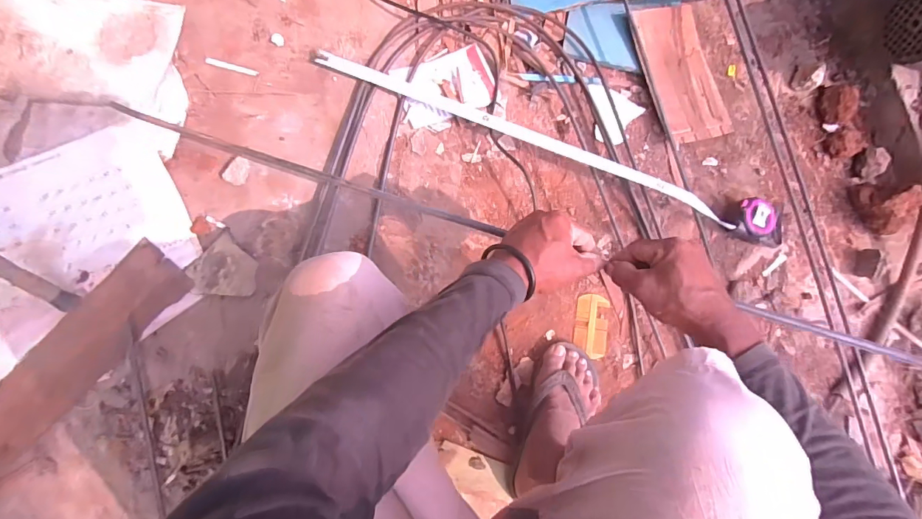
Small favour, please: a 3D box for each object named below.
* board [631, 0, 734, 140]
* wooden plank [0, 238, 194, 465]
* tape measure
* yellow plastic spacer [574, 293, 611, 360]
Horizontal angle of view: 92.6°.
[{"bbox_3d":[0.408,-0.342,0.804,0.134,0.016,0.253,-17,87,-8],"label":"board"},{"bbox_3d":[-0.582,0.152,0.636,0.106,0.027,0.402,41,81,2],"label":"wooden plank"},{"bbox_3d":[0.170,-0.196,0.740,0.855,0.056,0.083,21,81,-1],"label":"tape measure"},{"bbox_3d":[0.218,0.111,0.735,0.054,0.009,0.103,8,81,-3],"label":"yellow plastic spacer"}]

